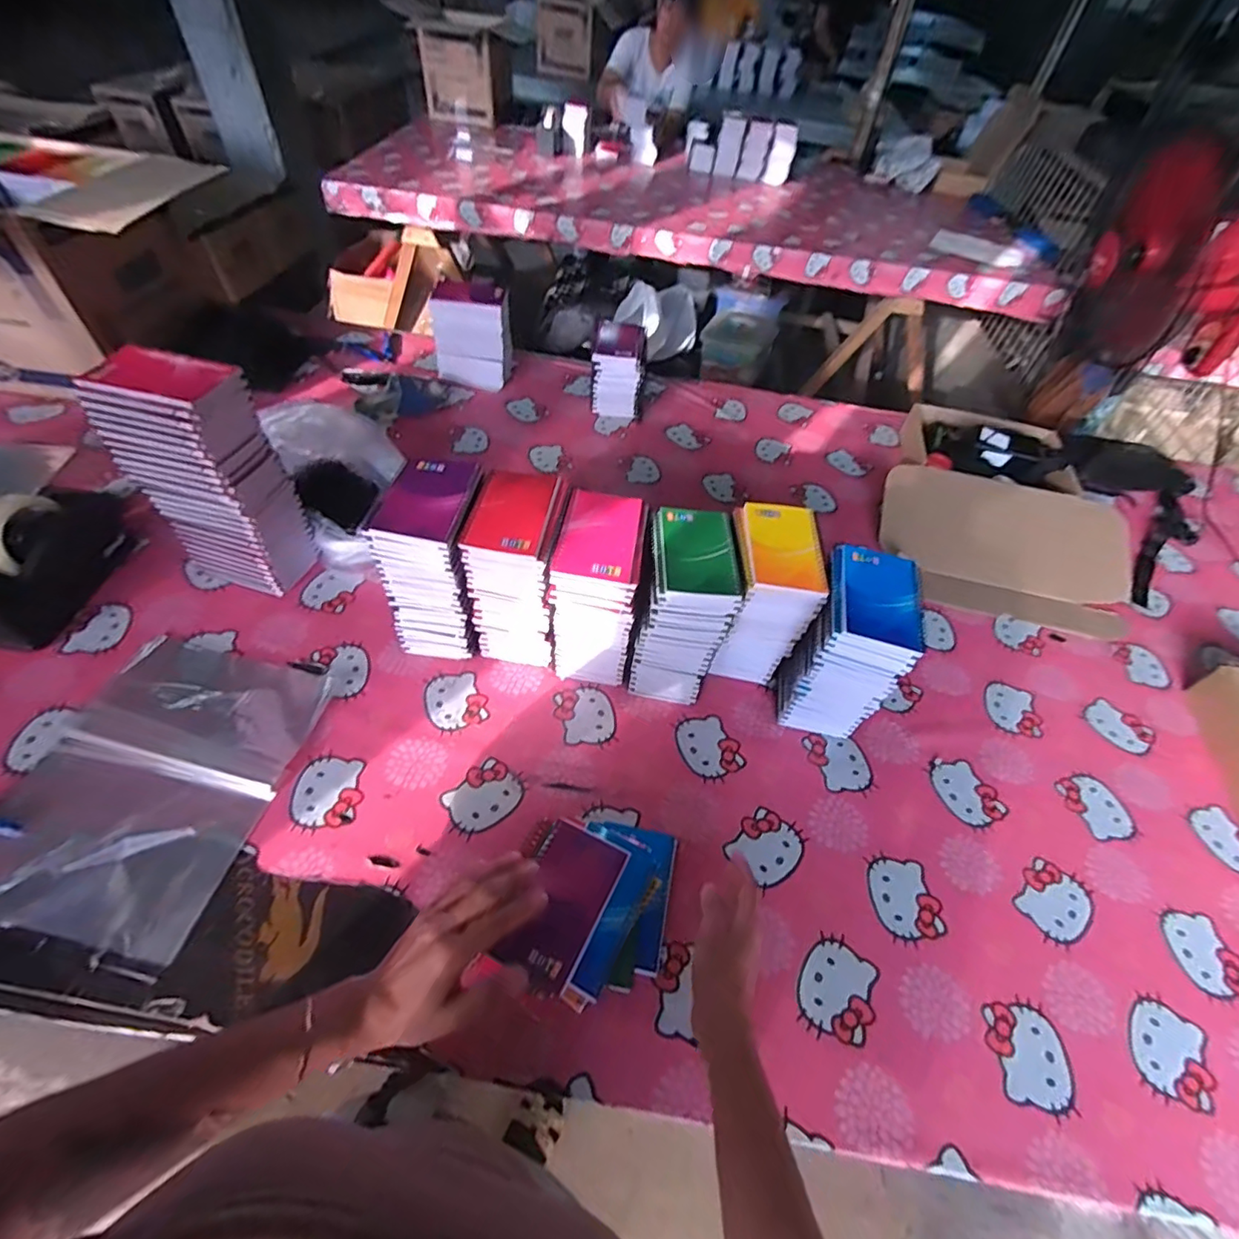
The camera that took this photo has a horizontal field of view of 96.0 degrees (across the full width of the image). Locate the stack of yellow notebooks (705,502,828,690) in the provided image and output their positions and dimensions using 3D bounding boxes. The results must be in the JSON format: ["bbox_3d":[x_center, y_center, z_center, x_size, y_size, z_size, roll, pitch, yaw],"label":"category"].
[{"bbox_3d":[0.170,-0.019,0.700,0.091,0.207,0.129,4,51,-3],"label":"stack of yellow notebooks"}]

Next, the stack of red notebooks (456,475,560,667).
[{"bbox_3d":[-0.126,-0.052,0.687,0.098,0.214,0.123,7,51,0],"label":"stack of red notebooks"}]

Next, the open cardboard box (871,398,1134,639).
[{"bbox_3d":[0.656,-0.192,0.951,0.376,0.104,0.412,20,52,10],"label":"open cardboard box"}]

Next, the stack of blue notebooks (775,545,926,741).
[{"bbox_3d":[0.260,0.038,0.662,0.102,0.207,0.130,16,53,5],"label":"stack of blue notebooks"}]

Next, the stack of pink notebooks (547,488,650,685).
[{"bbox_3d":[-0.030,-0.029,0.677,0.099,0.212,0.124,8,51,0],"label":"stack of pink notebooks"}]

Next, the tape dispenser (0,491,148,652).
[{"bbox_3d":[-0.721,-0.086,0.706,0.073,0.115,0.227,7,51,0],"label":"tape dispenser"}]

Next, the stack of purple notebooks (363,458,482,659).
[{"bbox_3d":[-0.222,-0.065,0.684,0.095,0.216,0.126,8,51,0],"label":"stack of purple notebooks"}]

